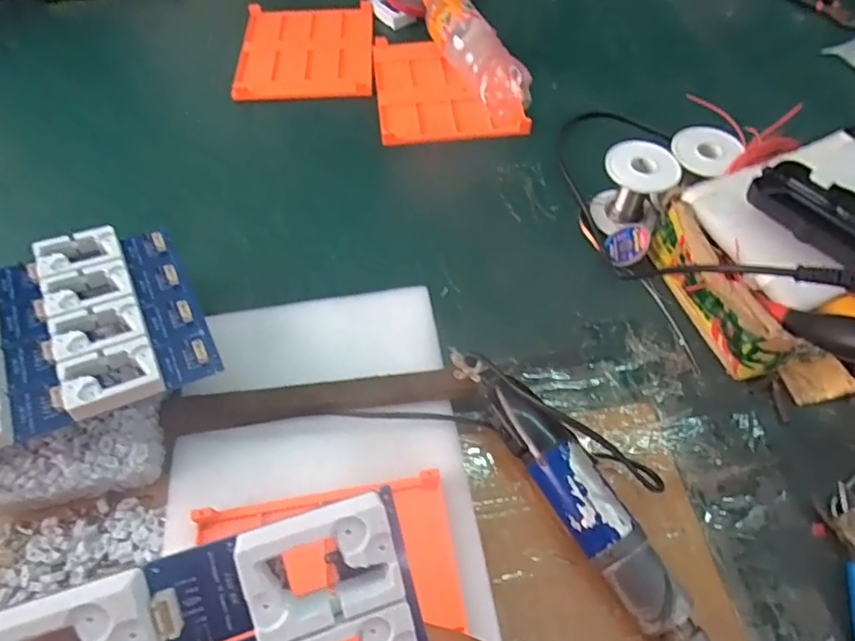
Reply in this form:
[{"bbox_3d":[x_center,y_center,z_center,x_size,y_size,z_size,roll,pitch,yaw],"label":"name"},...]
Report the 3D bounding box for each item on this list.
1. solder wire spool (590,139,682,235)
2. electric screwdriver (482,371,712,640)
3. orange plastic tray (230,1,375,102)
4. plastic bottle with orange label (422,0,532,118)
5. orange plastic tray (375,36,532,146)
[{"bbox_3d":[0.197,-0.129,0.525,0.061,0.062,0.057,-3,56,-3],"label":"solder wire spool"},{"bbox_3d":[0.114,0.135,0.365,0.038,0.046,0.239,-27,60,-17],"label":"electric screwdriver"},{"bbox_3d":[-0.154,-0.344,0.704,0.168,0.015,0.187,-2,56,-1],"label":"orange plastic tray"},{"bbox_3d":[0.049,-0.329,0.657,0.061,0.066,0.225,-17,58,-11],"label":"plastic bottle with orange label"},{"bbox_3d":[0.020,-0.283,0.662,0.160,0.013,0.187,-6,56,-4],"label":"orange plastic tray"}]

